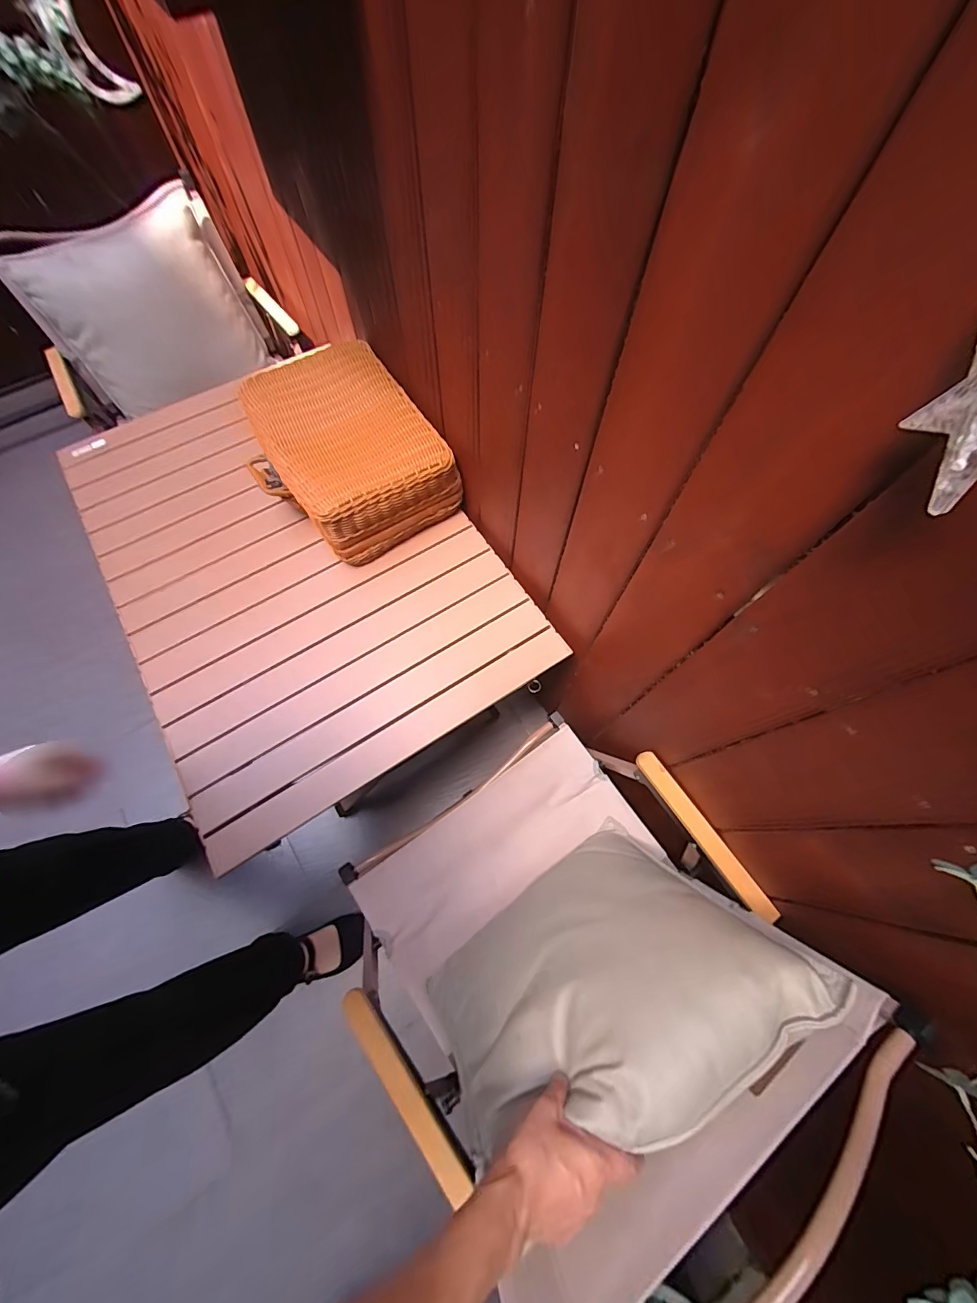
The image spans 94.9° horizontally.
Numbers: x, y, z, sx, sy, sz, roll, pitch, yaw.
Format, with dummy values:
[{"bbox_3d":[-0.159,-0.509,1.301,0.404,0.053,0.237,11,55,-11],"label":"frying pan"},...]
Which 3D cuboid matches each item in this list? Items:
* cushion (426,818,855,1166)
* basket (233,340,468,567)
[{"bbox_3d":[0.123,0.419,0.578,0.396,0.398,0.130,-31,102,-14],"label":"cushion"},{"bbox_3d":[-0.243,-0.340,0.772,0.261,0.147,0.328,-32,73,-14],"label":"basket"}]

